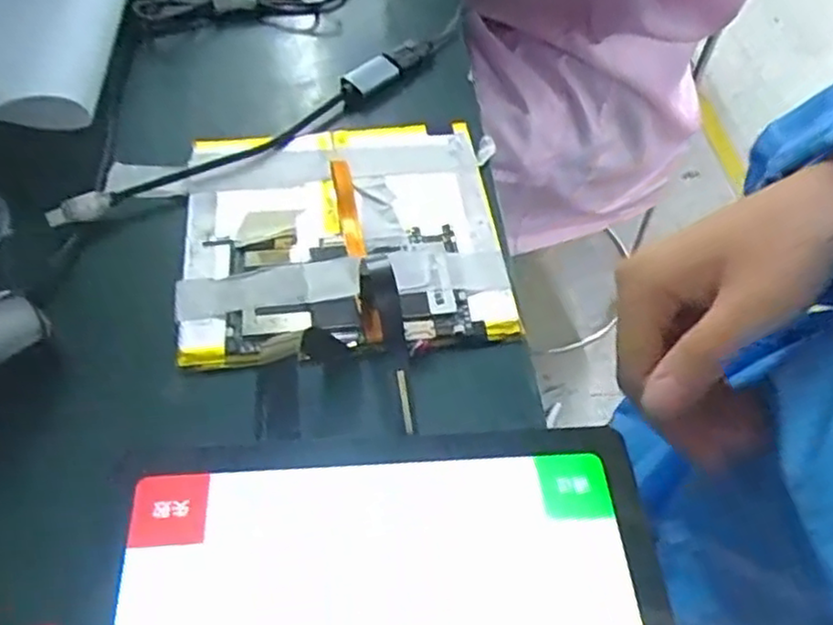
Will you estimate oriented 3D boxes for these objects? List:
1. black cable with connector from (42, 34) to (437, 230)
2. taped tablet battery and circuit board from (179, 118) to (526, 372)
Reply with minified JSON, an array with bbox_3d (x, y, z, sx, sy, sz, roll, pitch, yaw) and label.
[{"bbox_3d":[-0.071,-0.086,0.331,0.200,0.010,0.023,-32,61,-22],"label":"black cable with connector"},{"bbox_3d":[-0.032,-0.033,0.299,0.129,0.011,0.123,-6,54,-5],"label":"taped tablet battery and circuit board"}]

